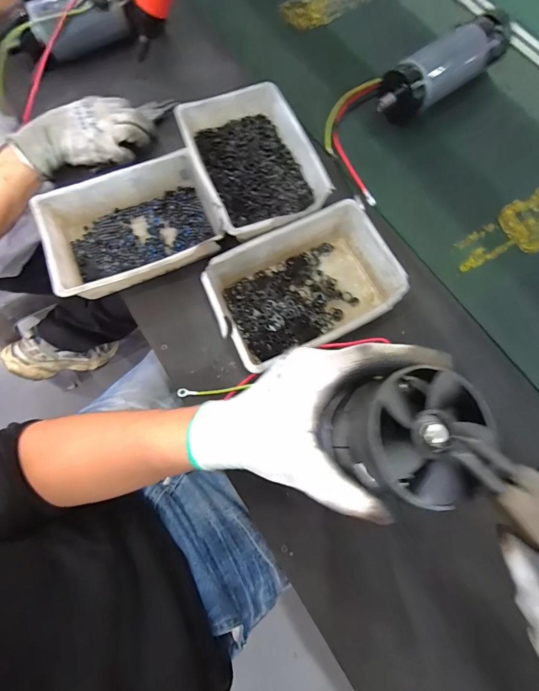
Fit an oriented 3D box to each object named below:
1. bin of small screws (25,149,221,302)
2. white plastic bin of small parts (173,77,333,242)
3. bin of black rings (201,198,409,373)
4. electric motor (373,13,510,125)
[{"bbox_3d":[-0.167,-0.142,0.441,0.199,0.047,0.147,-21,72,-8],"label":"bin of small screws"},{"bbox_3d":[-0.019,-0.236,0.473,0.149,0.054,0.211,-21,72,-8],"label":"white plastic bin of small parts"},{"bbox_3d":[0.039,-0.066,0.417,0.210,0.050,0.142,-23,72,-9],"label":"bin of black rings"},{"bbox_3d":[0.259,-0.409,0.536,0.230,0.063,0.062,-37,75,-13],"label":"electric motor"}]

